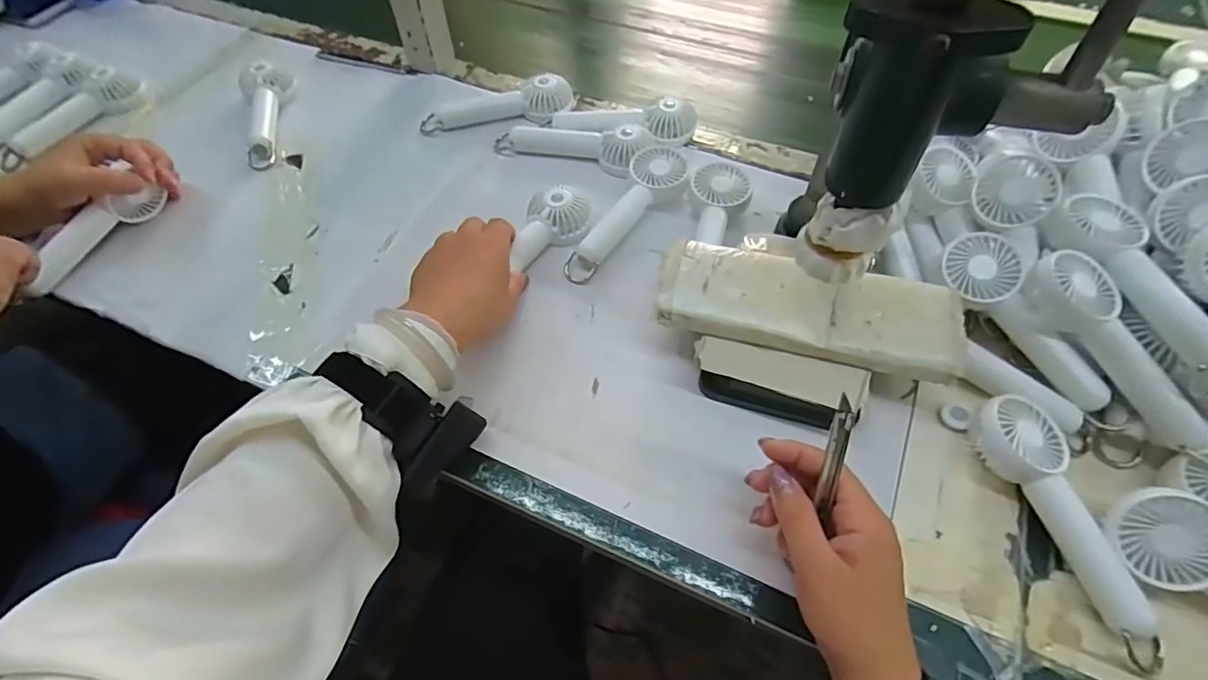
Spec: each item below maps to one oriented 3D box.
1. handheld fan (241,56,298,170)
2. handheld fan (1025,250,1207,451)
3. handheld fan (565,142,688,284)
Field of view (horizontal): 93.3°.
[{"bbox_3d":[-0.366,-0.251,0.620,0.051,0.030,0.162,-15,56,-9],"label":"handheld fan"},{"bbox_3d":[0.358,0.003,0.398,0.051,0.031,0.147,-26,77,-19],"label":"handheld fan"},{"bbox_3d":[0.029,-0.120,0.525,0.057,0.034,0.175,23,59,16],"label":"handheld fan"}]

